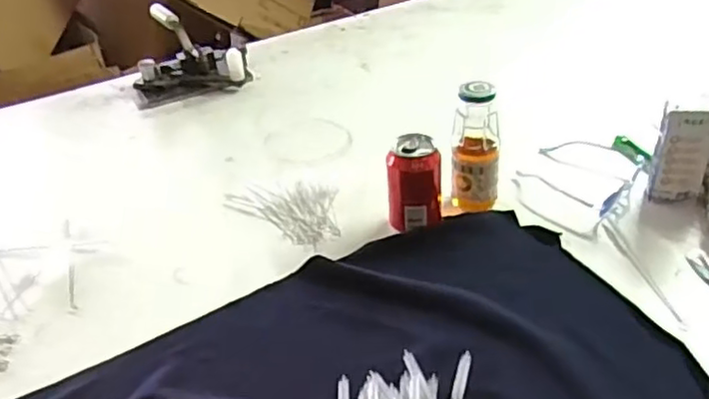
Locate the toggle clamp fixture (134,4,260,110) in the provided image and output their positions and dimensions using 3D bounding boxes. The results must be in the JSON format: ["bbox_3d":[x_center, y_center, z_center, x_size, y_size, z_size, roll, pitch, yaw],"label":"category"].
[{"bbox_3d":[-0.305,-0.273,1.223,0.212,0.114,0.197,-10,35,-8],"label":"toggle clamp fixture"}]

